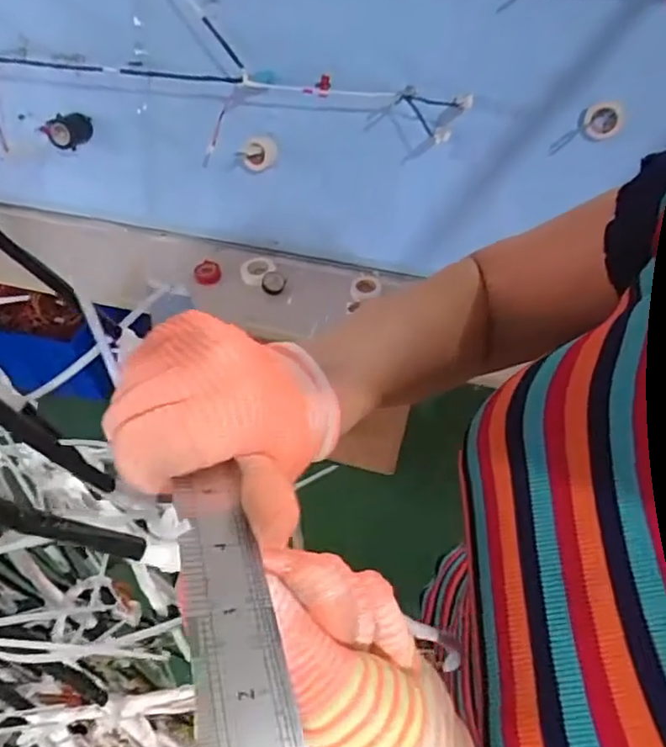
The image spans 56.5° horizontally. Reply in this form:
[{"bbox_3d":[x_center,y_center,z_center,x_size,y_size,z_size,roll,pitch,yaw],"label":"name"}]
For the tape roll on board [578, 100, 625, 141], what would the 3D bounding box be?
[{"bbox_3d":[0.426,-0.402,0.984,0.067,0.063,0.011,16,52,17],"label":"tape roll on board"}]

